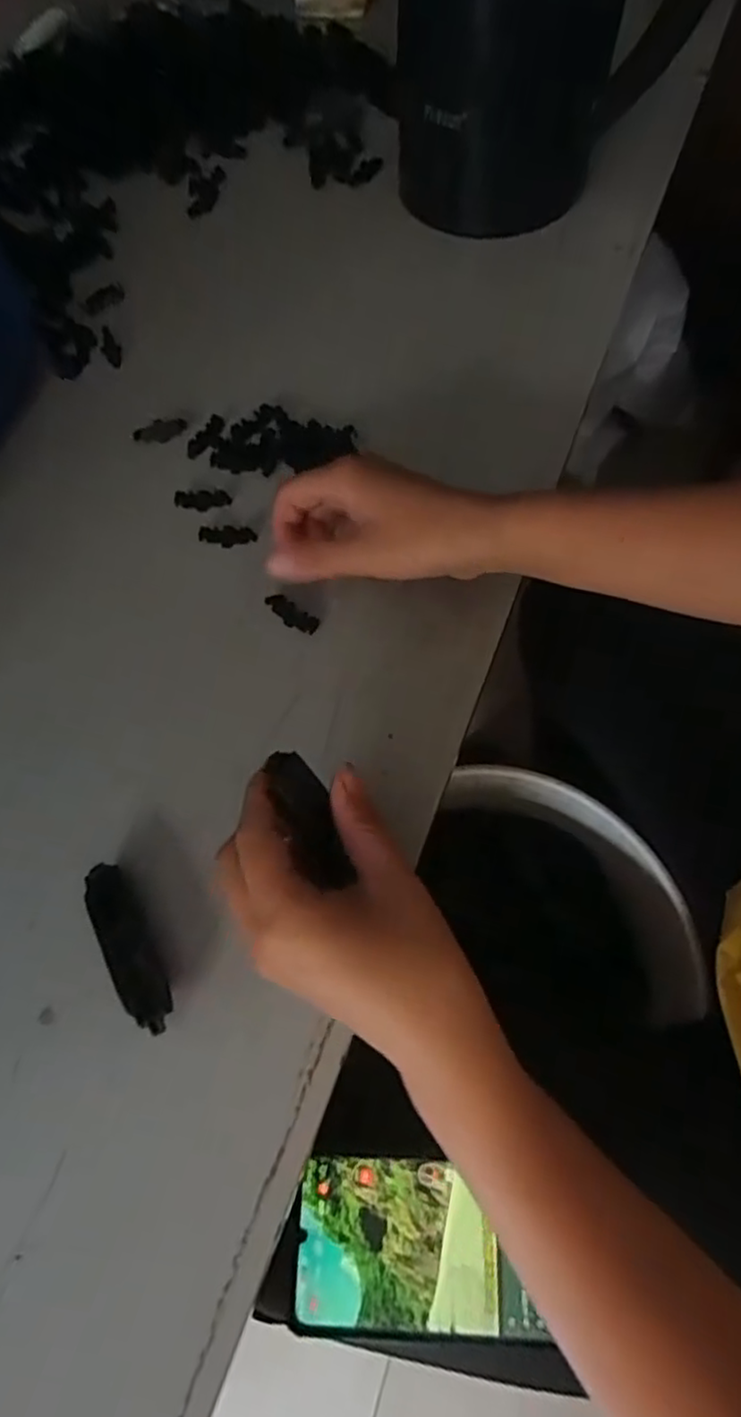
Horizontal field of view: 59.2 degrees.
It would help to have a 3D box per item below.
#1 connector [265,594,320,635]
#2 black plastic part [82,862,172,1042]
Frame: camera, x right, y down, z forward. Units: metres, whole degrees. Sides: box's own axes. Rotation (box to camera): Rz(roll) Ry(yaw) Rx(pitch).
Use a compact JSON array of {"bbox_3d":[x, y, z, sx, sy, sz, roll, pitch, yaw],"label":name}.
[{"bbox_3d":[-0.046,-0.055,0.379,0.035,0.005,0.012,34,73,17],"label":"connector"},{"bbox_3d":[-0.112,0.111,0.305,0.019,0.016,0.079,-31,68,-9],"label":"black plastic part"}]

